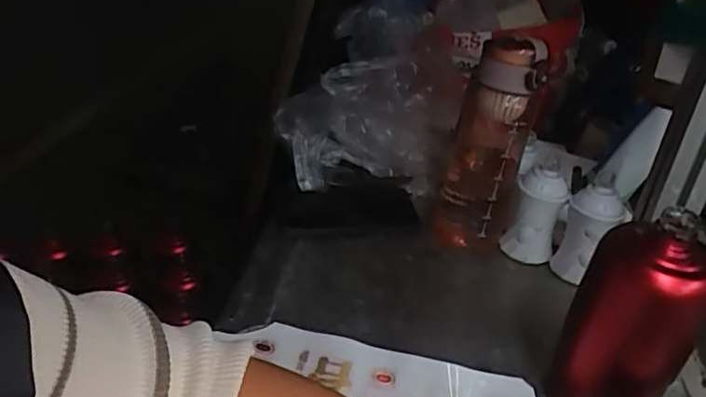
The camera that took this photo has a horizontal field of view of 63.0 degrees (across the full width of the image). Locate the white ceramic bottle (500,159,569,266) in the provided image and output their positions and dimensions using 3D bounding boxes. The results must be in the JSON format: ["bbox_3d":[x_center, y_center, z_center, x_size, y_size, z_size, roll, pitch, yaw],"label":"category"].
[{"bbox_3d":[0.199,0.014,0.630,0.054,0.099,0.045,18,34,23],"label":"white ceramic bottle"}]

